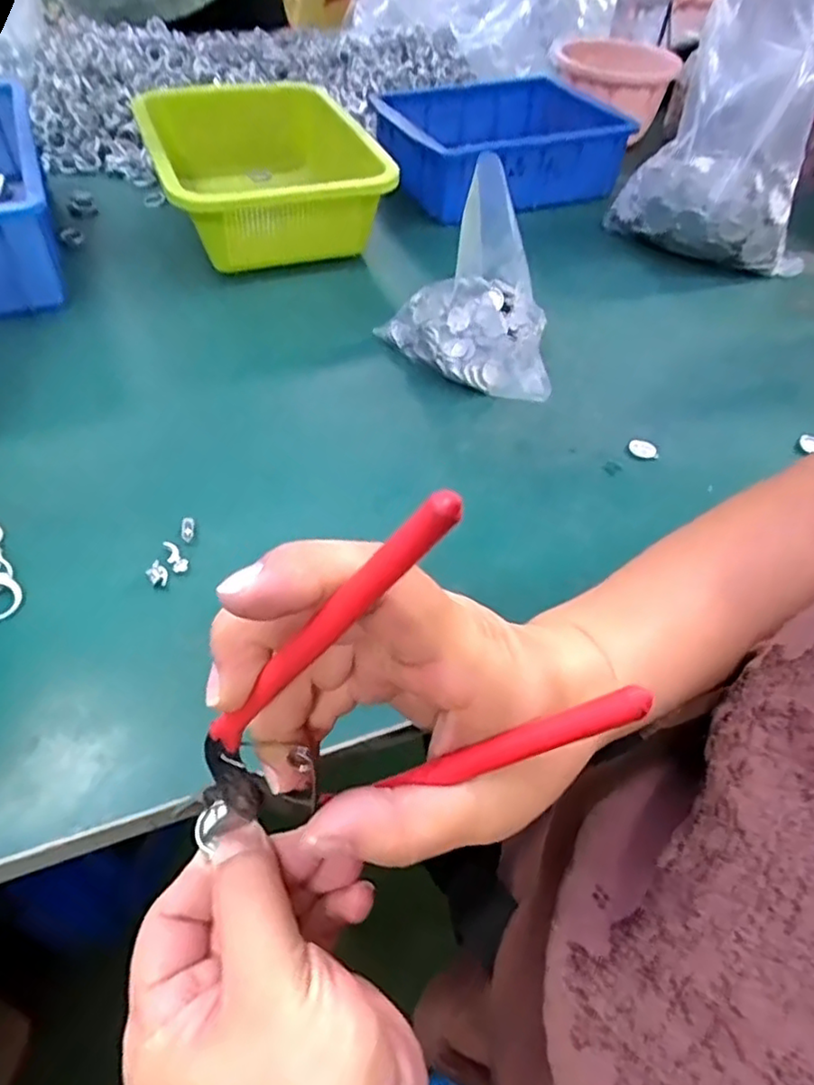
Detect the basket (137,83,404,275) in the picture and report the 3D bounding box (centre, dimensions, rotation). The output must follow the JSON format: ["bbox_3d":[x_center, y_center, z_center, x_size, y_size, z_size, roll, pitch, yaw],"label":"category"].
[{"bbox_3d":[-0.134,-0.337,0.599,0.181,0.083,0.243,-14,53,-16],"label":"basket"}]

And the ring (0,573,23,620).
[{"bbox_3d":[-0.211,0.029,0.334,0.021,0.005,0.023,3,50,-3],"label":"ring"}]

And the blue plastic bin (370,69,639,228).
[{"bbox_3d":[0.086,-0.418,0.686,0.233,0.078,0.179,-25,57,-23],"label":"blue plastic bin"}]

